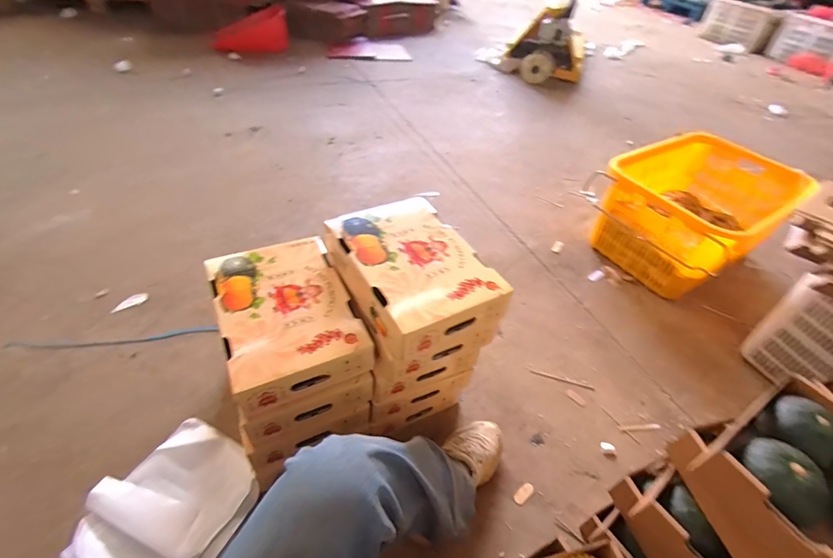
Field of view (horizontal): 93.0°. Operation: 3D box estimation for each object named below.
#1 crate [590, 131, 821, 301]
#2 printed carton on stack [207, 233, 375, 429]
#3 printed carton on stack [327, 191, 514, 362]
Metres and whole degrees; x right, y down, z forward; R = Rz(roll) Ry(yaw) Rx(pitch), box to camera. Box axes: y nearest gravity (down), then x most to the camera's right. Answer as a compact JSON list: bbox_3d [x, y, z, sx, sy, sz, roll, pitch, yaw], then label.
[{"bbox_3d":[0.891,-0.219,1.305,0.560,0.314,0.426,-27,54,-30],"label":"crate"},{"bbox_3d":[-0.233,0.058,0.713,0.222,0.074,0.317,-14,49,-21],"label":"printed carton on stack"},{"bbox_3d":[-0.010,-0.021,0.753,0.233,0.086,0.322,-18,50,-24],"label":"printed carton on stack"}]

